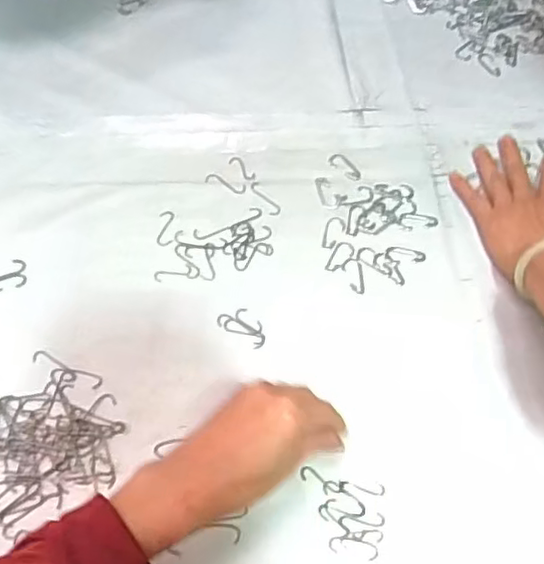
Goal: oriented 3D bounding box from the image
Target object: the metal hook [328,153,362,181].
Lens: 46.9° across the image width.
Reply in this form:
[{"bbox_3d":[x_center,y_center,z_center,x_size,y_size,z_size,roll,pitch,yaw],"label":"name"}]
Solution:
[{"bbox_3d":[0.073,-0.114,0.620,0.019,0.004,0.038,-38,69,-19],"label":"metal hook"}]

